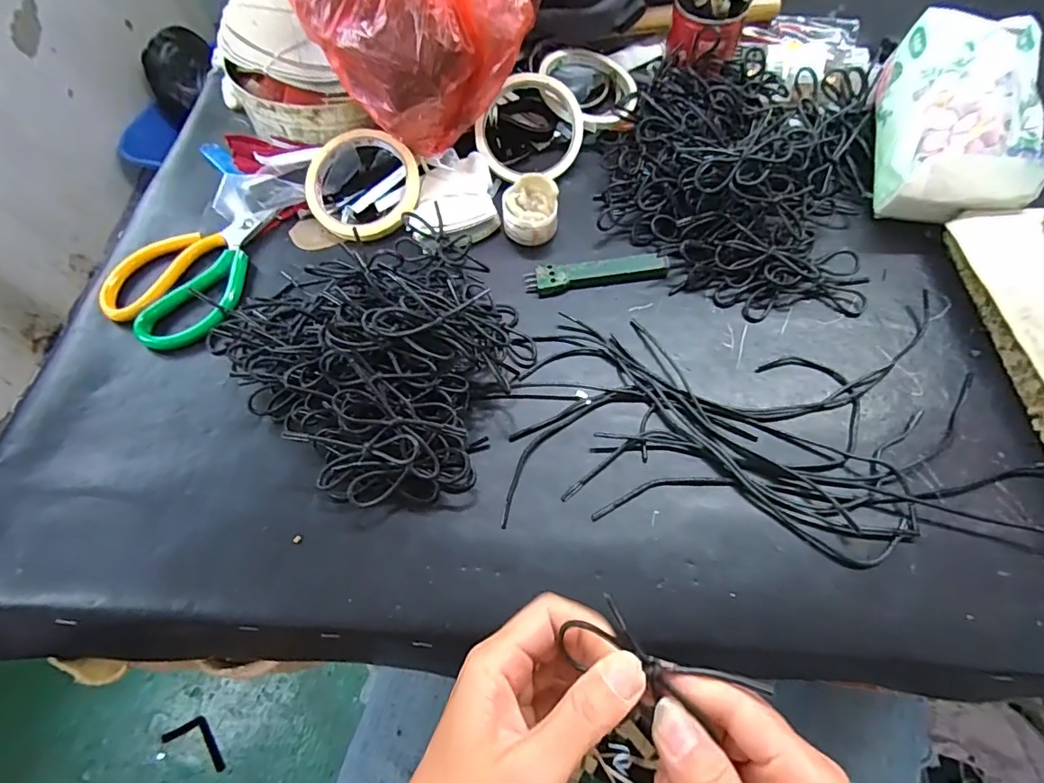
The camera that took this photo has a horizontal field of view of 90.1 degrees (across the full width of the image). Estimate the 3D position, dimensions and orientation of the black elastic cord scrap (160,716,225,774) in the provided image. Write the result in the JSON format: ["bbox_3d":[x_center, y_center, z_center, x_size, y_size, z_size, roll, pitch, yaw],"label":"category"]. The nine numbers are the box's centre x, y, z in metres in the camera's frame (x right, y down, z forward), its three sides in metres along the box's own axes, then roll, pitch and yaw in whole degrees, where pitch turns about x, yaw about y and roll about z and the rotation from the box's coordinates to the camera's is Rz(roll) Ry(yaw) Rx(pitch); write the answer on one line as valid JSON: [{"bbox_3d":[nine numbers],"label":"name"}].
[{"bbox_3d":[-0.547,0.592,0.886,0.120,0.012,0.055,18,64,14],"label":"black elastic cord scrap"}]

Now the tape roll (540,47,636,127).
[{"bbox_3d":[0.062,-0.278,0.480,0.095,0.019,0.095,4,65,-9],"label":"tape roll"}]

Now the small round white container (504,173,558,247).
[{"bbox_3d":[0.007,-0.147,0.415,0.043,0.038,0.043,-2,61,3],"label":"small round white container"}]

